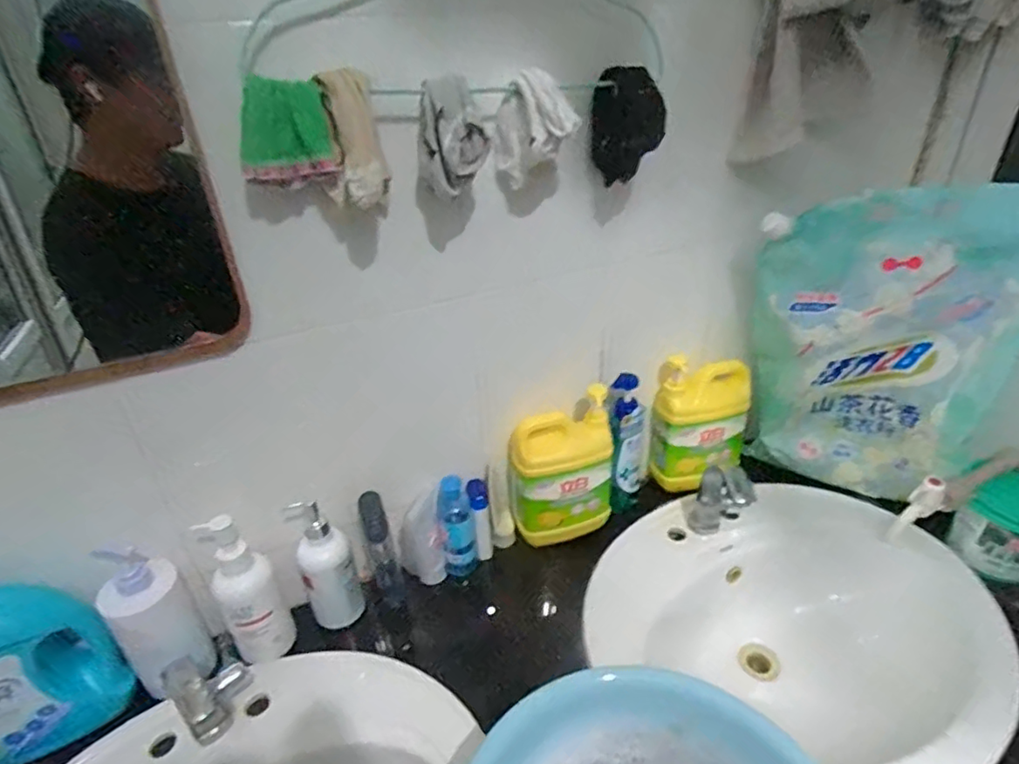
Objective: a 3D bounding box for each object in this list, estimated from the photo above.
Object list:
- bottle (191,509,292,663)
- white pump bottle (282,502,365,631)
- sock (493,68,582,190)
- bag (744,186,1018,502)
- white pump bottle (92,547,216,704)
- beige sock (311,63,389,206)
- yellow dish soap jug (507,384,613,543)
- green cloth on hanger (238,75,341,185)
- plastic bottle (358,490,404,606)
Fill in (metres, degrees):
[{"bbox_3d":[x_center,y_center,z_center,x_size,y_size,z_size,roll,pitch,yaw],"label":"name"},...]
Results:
[{"bbox_3d":[-0.325,0.257,0.716,0.069,0.199,0.071,-24,36,-30],"label":"bottle"},{"bbox_3d":[-0.244,0.241,0.774,0.065,0.177,0.064,-17,33,-22],"label":"white pump bottle"},{"bbox_3d":[0.027,-0.266,0.615,0.086,0.102,0.046,-3,30,1],"label":"sock"},{"bbox_3d":[0.536,-0.037,0.848,0.349,0.449,0.080,8,32,18],"label":"bag"},{"bbox_3d":[-0.429,0.279,0.693,0.096,0.177,0.079,24,40,38],"label":"white pump bottle"},{"bbox_3d":[-0.149,-0.227,0.545,0.056,0.111,0.042,-8,31,-8],"label":"beige sock"},{"bbox_3d":[0.074,0.127,0.872,0.149,0.221,0.086,-11,31,-13],"label":"yellow dish soap jug"},{"bbox_3d":[-0.202,-0.224,0.521,0.033,0.083,0.078,20,38,35],"label":"green cloth on hanger"},{"bbox_3d":[-0.175,0.231,0.794,0.040,0.180,0.050,-13,32,-16],"label":"plastic bottle"}]

